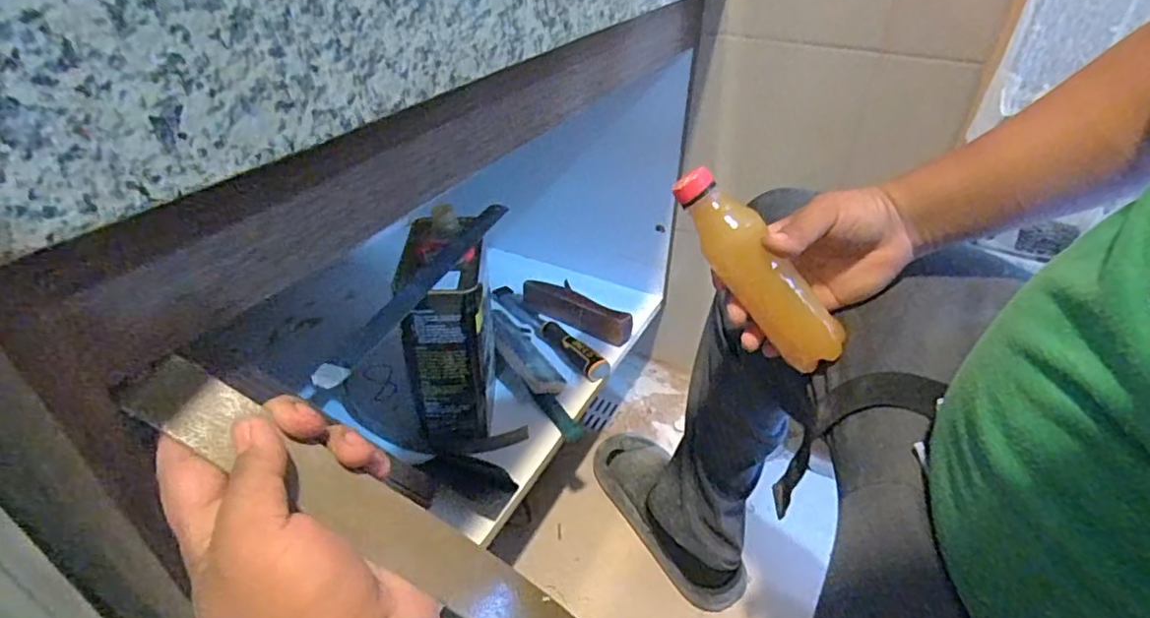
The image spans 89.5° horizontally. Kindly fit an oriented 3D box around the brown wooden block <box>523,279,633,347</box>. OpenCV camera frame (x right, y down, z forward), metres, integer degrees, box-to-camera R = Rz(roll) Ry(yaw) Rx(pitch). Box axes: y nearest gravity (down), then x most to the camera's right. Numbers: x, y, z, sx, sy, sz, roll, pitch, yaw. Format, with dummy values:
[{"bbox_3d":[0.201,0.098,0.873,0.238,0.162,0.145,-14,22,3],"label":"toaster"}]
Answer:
[{"bbox_3d":[0.002,0.002,0.955,0.200,0.051,0.044,19,40,23],"label":"brown wooden block"}]

